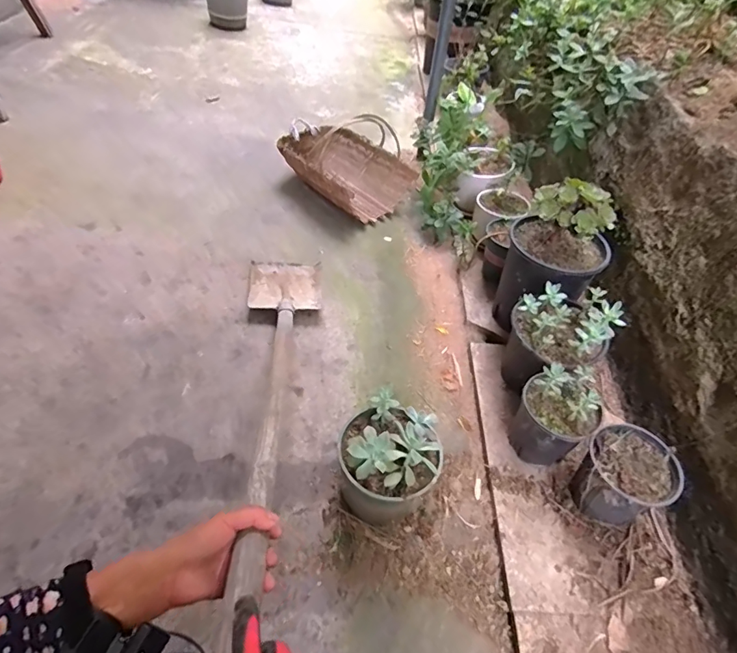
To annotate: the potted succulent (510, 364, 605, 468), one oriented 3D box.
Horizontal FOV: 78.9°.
[{"bbox_3d":[0.383,0.190,0.925,0.140,0.255,0.123,36,53,25],"label":"potted succulent"}]

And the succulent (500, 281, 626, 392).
[{"bbox_3d":[0.424,0.045,1.016,0.178,0.258,0.182,3,47,-3],"label":"succulent"}]

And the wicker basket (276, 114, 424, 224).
[{"bbox_3d":[-0.090,-0.629,1.677,0.365,0.260,0.486,-33,58,-31],"label":"wicker basket"}]

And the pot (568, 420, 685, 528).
[{"bbox_3d":[0.493,0.302,0.883,0.149,0.167,0.154,3,47,-3],"label":"pot"}]

